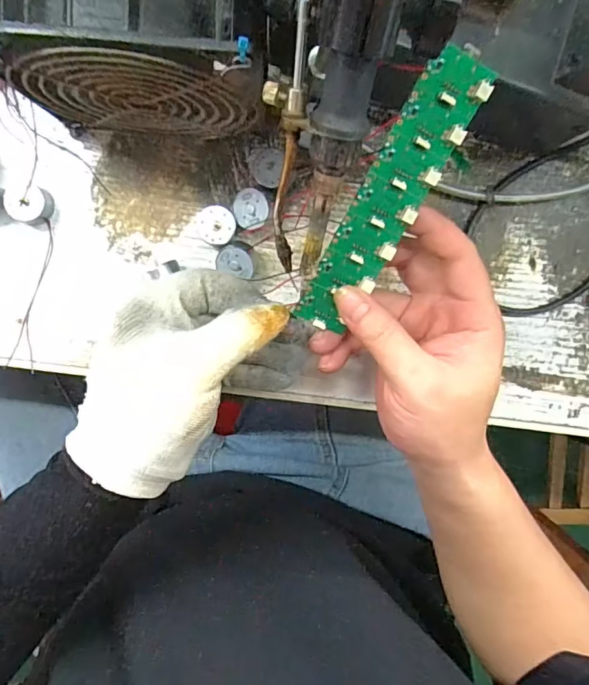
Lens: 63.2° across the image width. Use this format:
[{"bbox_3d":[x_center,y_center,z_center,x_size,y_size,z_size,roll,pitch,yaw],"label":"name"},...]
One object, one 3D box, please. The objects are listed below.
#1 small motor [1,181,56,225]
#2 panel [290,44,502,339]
[{"bbox_3d":[-0.159,-0.083,0.286,0.022,0.019,0.023,-1,99,-4],"label":"small motor"},{"bbox_3d":[0.044,-0.066,0.230,0.030,0.005,0.137,28,111,-8],"label":"panel"}]

